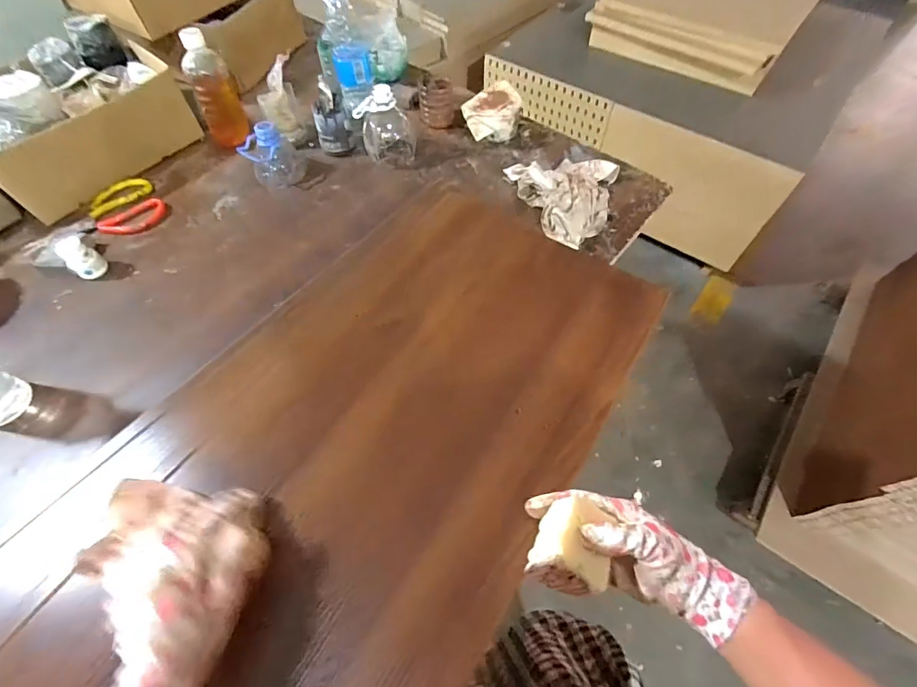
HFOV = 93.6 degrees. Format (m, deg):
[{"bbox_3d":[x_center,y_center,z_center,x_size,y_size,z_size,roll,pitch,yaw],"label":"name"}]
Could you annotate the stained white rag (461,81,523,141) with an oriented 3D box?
[{"bbox_3d":[0.060,-0.424,0.797,0.107,0.068,0.095,4,59,5],"label":"stained white rag"}]

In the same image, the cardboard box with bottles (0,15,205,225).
[{"bbox_3d":[-0.634,-0.373,0.708,0.198,0.162,0.309,31,65,19],"label":"cardboard box with bottles"}]

